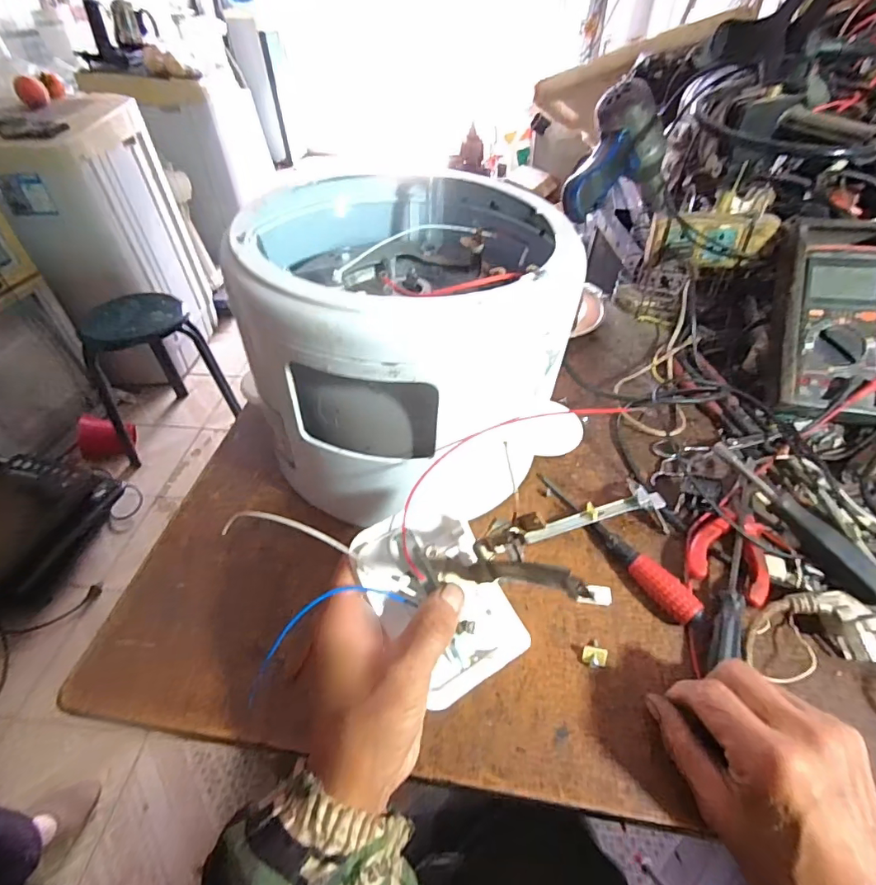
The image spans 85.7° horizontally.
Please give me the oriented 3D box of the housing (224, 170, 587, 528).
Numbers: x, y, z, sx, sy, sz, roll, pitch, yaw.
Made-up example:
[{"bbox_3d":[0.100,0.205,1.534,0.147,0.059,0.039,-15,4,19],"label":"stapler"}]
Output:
[{"bbox_3d":[-0.022,-0.084,0.399,0.247,0.198,0.226,0,46,0],"label":"housing"}]

